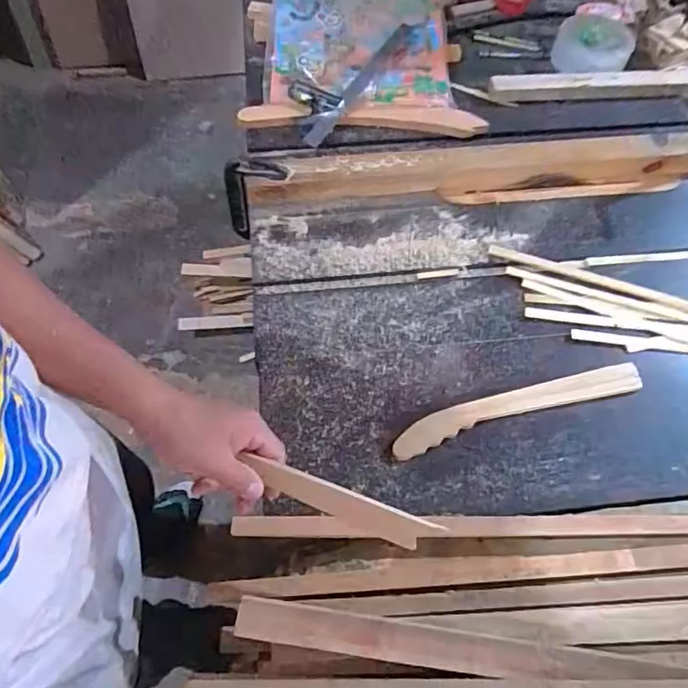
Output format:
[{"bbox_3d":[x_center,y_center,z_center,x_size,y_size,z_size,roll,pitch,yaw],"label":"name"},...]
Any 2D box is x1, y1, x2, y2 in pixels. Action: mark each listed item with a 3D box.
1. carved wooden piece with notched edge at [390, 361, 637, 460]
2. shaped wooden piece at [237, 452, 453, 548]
[{"bbox_3d":[0.207,0.075,0.633,0.314,0.012,0.040,-15,63,-8],"label":"carved wooden piece with notched edge"},{"bbox_3d":[-0.004,0.147,0.488,0.176,0.007,0.032,21,103,0],"label":"shaped wooden piece"}]

